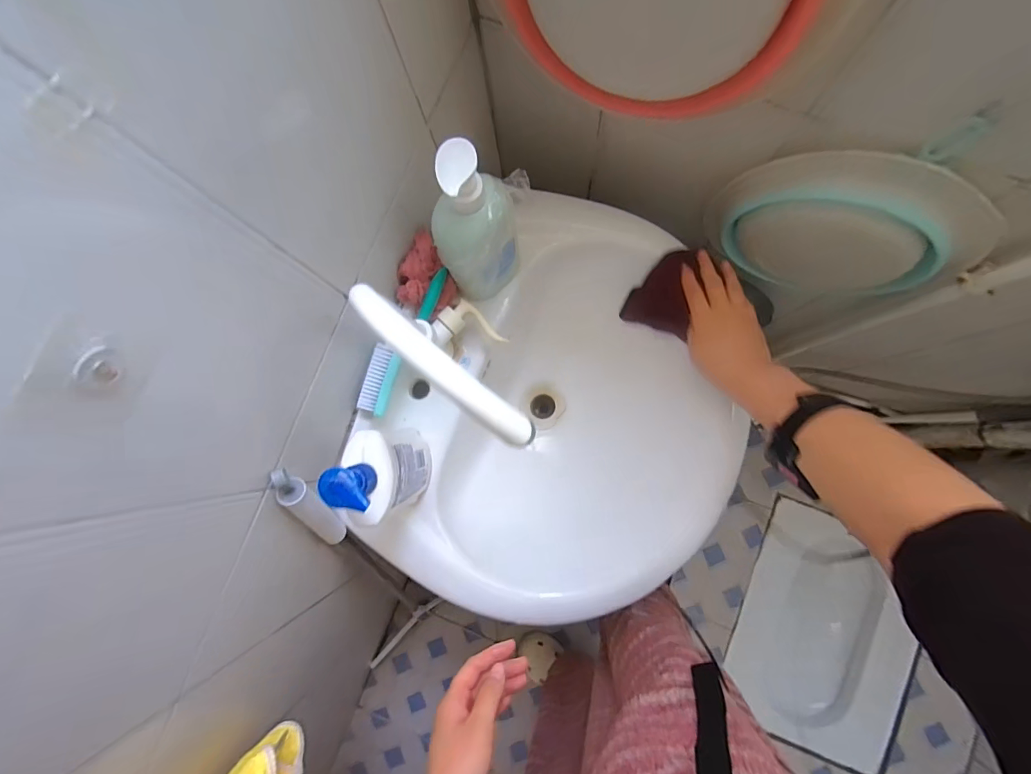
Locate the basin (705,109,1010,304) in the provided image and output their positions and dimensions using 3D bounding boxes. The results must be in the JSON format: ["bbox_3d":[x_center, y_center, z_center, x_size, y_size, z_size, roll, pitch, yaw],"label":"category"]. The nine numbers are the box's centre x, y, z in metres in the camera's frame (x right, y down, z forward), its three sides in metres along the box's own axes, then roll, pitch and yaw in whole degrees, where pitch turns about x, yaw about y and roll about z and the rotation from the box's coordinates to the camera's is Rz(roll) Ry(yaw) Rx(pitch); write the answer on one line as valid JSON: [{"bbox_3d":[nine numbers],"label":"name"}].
[{"bbox_3d":[0.385,-0.188,0.543,0.278,0.305,0.044,26,86,7],"label":"basin"}]

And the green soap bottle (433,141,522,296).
[{"bbox_3d":[-0.040,-0.155,0.466,0.084,0.187,0.082,-13,82,3],"label":"green soap bottle"}]

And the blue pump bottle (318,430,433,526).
[{"bbox_3d":[-0.134,0.087,0.467,0.053,0.192,0.089,-16,82,2],"label":"blue pump bottle"}]

